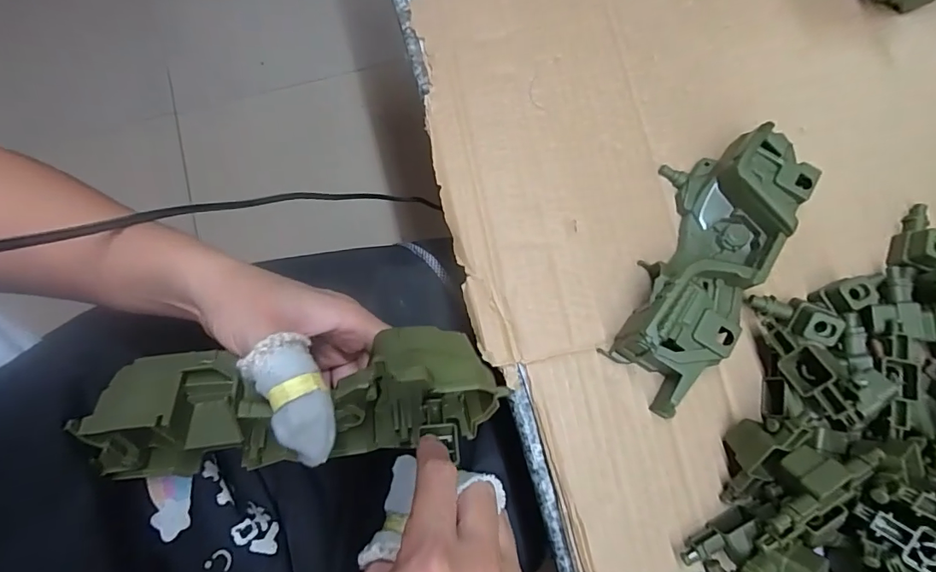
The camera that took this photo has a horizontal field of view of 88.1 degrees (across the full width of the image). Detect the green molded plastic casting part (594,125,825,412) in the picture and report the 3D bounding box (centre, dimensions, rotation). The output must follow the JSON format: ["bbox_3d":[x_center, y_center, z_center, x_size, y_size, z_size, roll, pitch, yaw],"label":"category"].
[{"bbox_3d":[0.140,-0.018,0.285,0.067,0.039,0.173,33,80,7],"label":"green molded plastic casting part"}]

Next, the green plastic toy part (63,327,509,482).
[{"bbox_3d":[-0.078,0.056,0.232,0.177,0.062,0.057,-6,78,-8],"label":"green plastic toy part"}]

